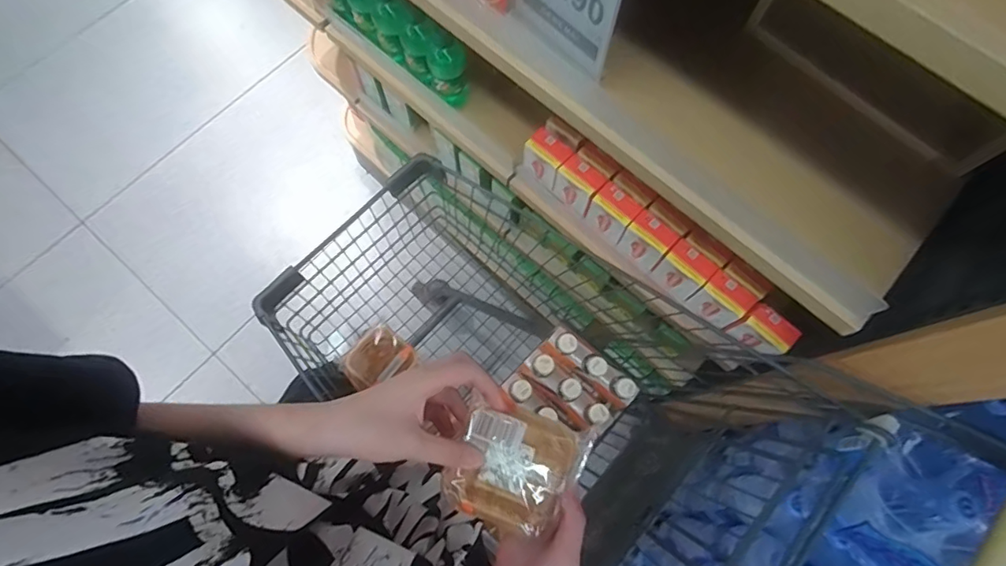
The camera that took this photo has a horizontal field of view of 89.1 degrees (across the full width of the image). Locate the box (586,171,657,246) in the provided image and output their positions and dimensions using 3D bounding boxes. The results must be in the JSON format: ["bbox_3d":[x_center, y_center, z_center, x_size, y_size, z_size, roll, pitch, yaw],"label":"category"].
[{"bbox_3d":[0.173,-0.113,0.768,0.065,0.067,0.069,42,76,11],"label":"box"}]

